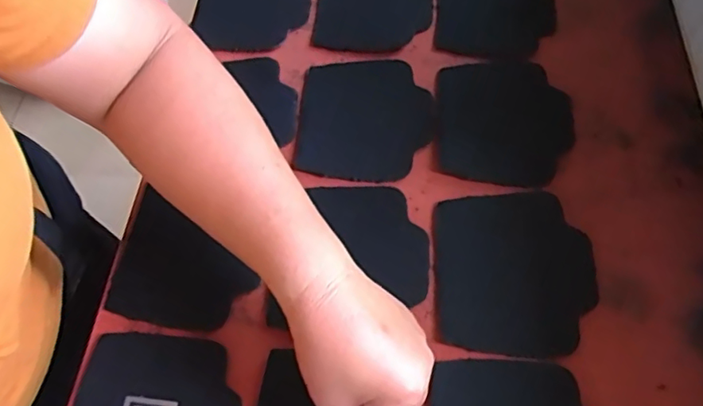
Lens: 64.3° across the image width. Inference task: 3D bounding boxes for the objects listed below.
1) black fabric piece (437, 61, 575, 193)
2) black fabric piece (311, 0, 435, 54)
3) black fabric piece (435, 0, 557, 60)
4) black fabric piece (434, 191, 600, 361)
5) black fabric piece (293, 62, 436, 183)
[{"bbox_3d":[0.135,-0.074,0.498,0.116,0.006,0.136,4,61,4],"label":"black fabric piece"},{"bbox_3d":[0.023,-0.201,0.571,0.117,0.005,0.130,3,61,4],"label":"black fabric piece"},{"bbox_3d":[0.143,-0.192,0.558,0.113,0.004,0.125,5,62,5],"label":"black fabric piece"},{"bbox_3d":[0.124,0.053,0.427,0.114,0.009,0.125,-1,63,5],"label":"black fabric piece"},{"bbox_3d":[0.013,-0.076,0.506,0.118,0.008,0.126,4,61,4],"label":"black fabric piece"}]

